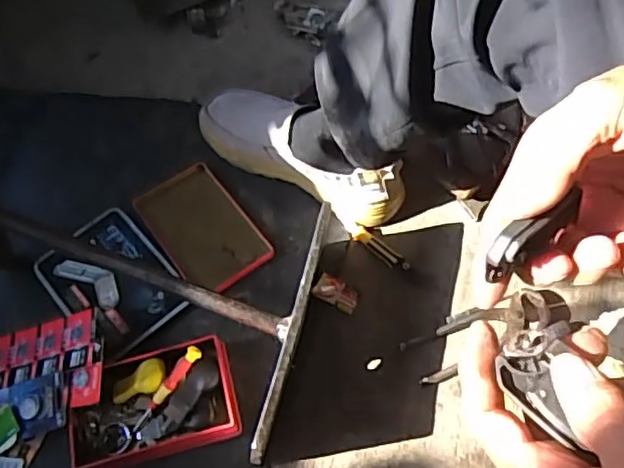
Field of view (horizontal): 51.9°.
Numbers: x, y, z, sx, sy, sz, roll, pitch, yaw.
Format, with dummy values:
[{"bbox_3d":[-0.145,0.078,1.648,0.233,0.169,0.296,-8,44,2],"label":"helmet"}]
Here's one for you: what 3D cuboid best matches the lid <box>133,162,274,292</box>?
[{"bbox_3d":[-0.128,-0.010,0.734,0.097,0.012,0.157,-34,65,-16],"label":"lid"}]

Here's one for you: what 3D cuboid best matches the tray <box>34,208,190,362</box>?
[{"bbox_3d":[-0.220,0.053,0.707,0.117,0.025,0.162,-38,66,-17],"label":"tray"}]

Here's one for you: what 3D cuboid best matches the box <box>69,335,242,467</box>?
[{"bbox_3d":[-0.154,0.167,0.627,0.158,0.038,0.100,-13,61,-5],"label":"box"}]

